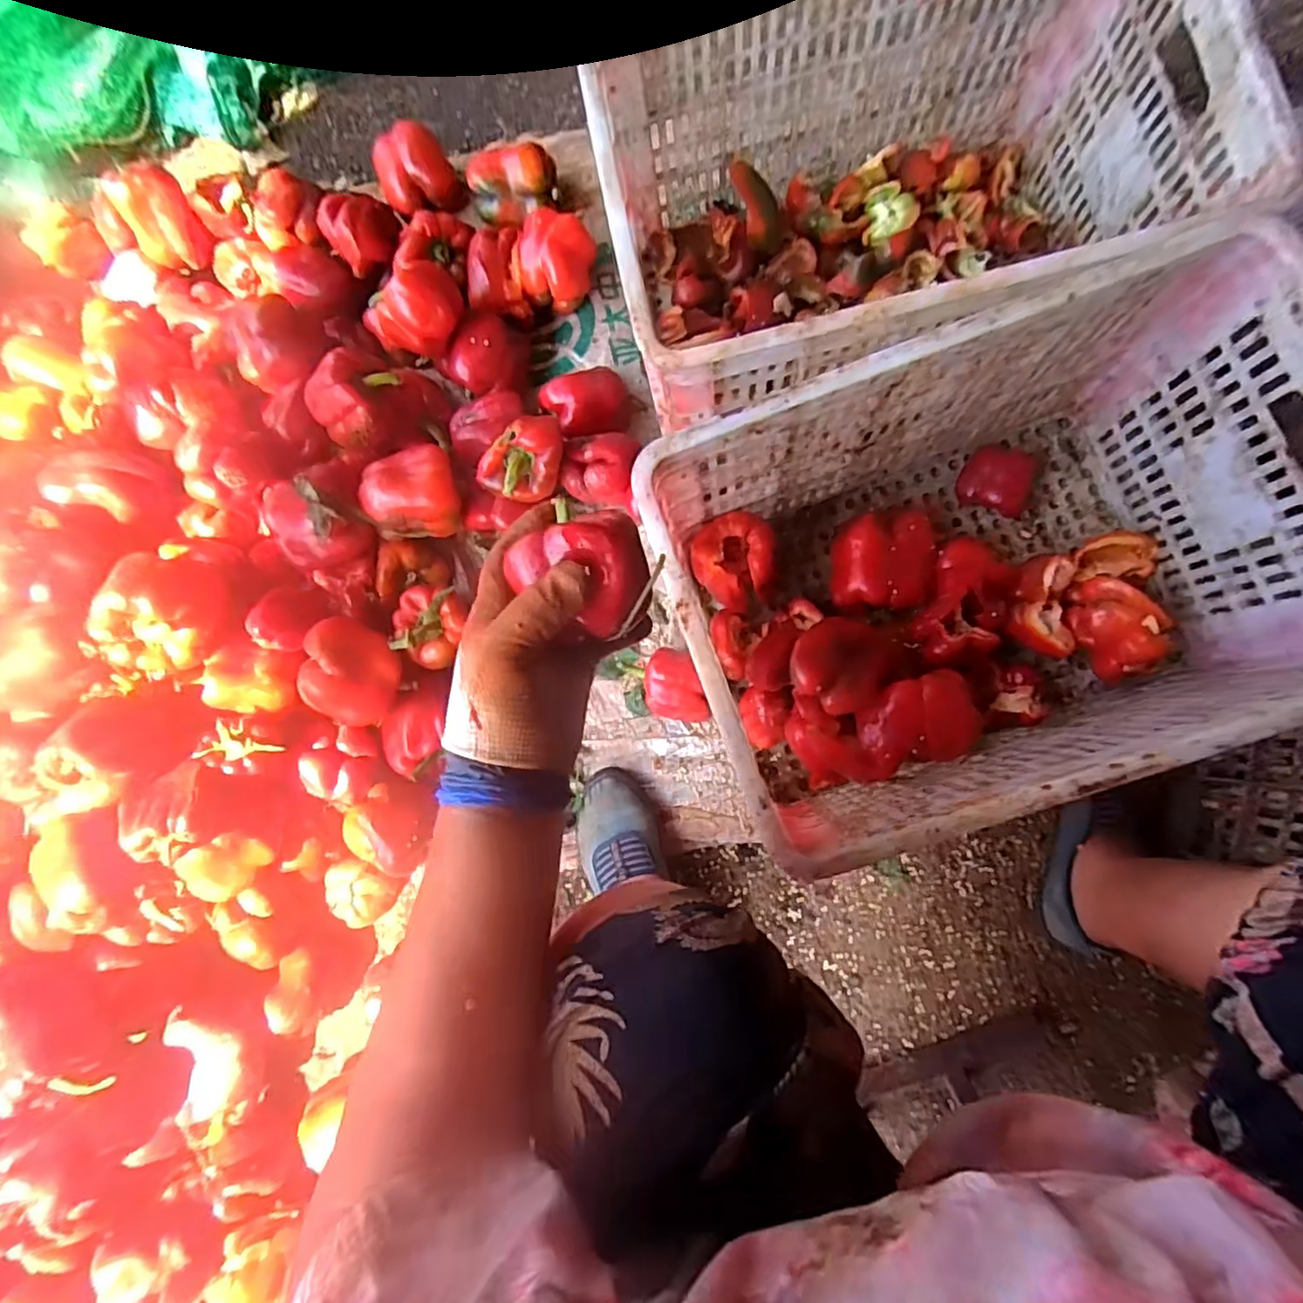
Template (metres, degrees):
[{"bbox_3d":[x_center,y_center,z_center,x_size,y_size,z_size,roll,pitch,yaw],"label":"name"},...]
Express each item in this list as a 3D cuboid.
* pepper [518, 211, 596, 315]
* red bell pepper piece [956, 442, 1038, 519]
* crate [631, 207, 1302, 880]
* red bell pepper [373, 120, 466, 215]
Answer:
[{"bbox_3d":[-0.117,-0.476,0.800,0.095,0.078,0.082,25,87,8],"label":"pepper"},{"bbox_3d":[0.391,-0.198,0.731,0.077,0.033,0.080,-1,84,6],"label":"red bell pepper piece"},{"bbox_3d":[0.289,-0.064,0.613,0.499,0.293,0.348,-21,82,3],"label":"crate"},{"bbox_3d":[-0.303,-0.614,0.835,0.090,0.070,0.095,-1,84,6],"label":"red bell pepper"}]

